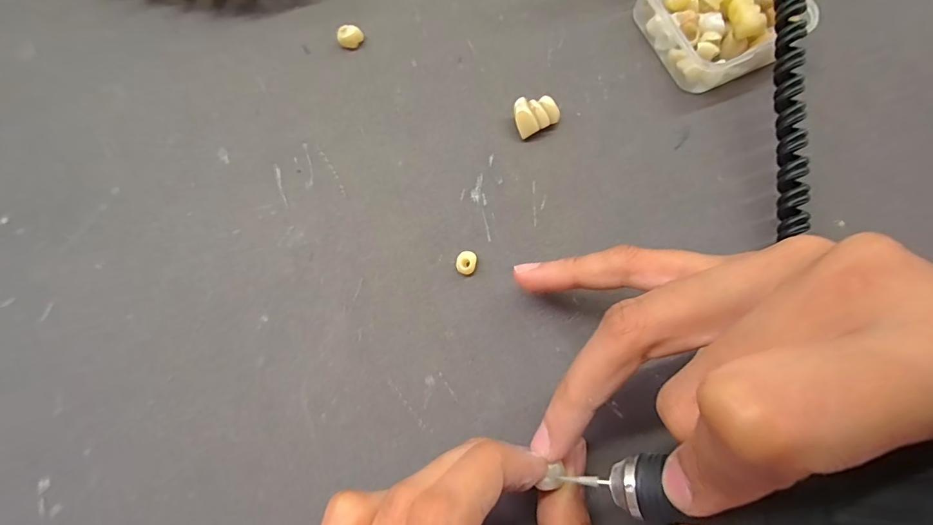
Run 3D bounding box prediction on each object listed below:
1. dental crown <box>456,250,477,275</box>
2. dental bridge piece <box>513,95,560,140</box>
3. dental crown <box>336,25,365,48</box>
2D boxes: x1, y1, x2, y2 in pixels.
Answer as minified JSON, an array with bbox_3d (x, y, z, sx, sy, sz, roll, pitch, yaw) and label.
[{"bbox_3d":[0.000,0.000,0.168,0.007,0.004,0.009,12,77,4],"label":"dental crown"},{"bbox_3d":[0.029,-0.061,0.179,0.019,0.008,0.013,-24,77,-4],"label":"dental bridge piece"},{"bbox_3d":[-0.052,-0.102,0.196,0.011,0.007,0.007,-1,75,3],"label":"dental crown"}]

